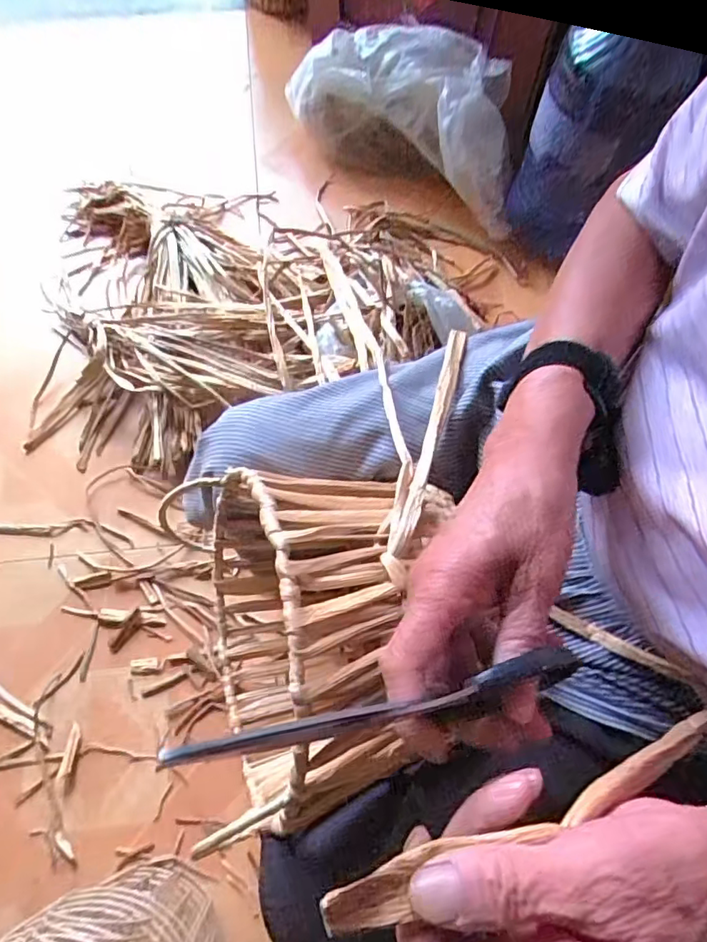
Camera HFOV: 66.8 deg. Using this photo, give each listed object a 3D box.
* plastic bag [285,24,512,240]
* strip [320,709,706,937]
[{"bbox_3d":[0.111,-0.732,1.107,0.549,0.230,0.166,30,70,12],"label":"plastic bag"},{"bbox_3d":[0.101,0.148,0.243,0.254,0.014,0.022,0,64,-29],"label":"strip"}]

